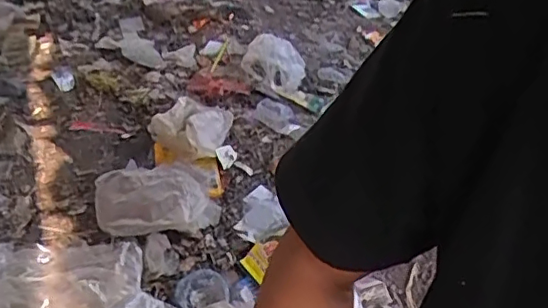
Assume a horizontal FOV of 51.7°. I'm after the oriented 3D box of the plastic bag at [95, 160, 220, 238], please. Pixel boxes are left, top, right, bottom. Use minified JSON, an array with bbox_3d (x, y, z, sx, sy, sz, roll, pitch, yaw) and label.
[{"bbox_3d":[-0.229,0.087,1.112,0.231,0.043,0.198,-6,34,-15],"label":"plastic bag"}]

